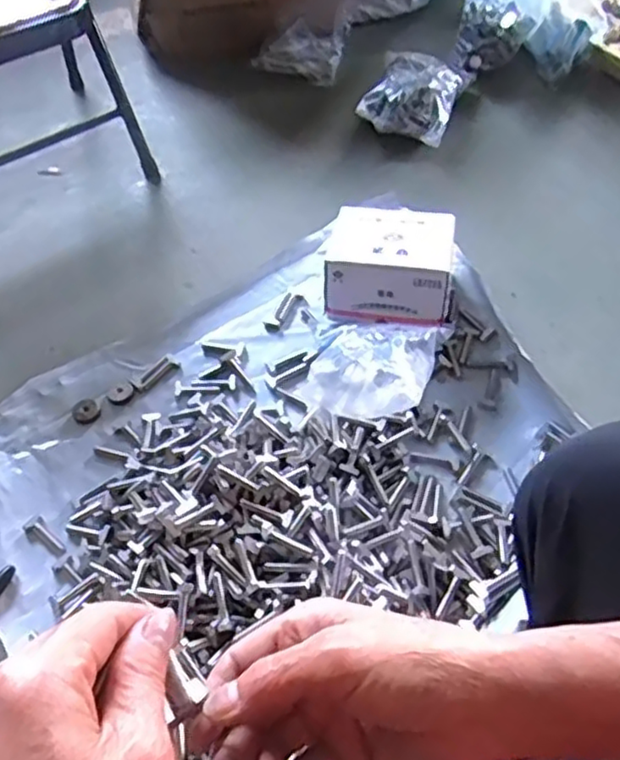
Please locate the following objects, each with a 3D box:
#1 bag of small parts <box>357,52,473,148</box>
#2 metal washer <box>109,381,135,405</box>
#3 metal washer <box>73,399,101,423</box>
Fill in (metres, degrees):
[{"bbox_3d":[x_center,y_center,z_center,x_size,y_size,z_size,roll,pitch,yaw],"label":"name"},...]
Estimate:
[{"bbox_3d":[0.164,-0.453,1.064,0.136,0.065,0.183,18,59,14],"label":"bag of small parts"},{"bbox_3d":[-0.225,0.015,0.811,0.027,0.005,0.030,39,66,24],"label":"metal washer"},{"bbox_3d":[-0.264,0.037,0.799,0.029,0.006,0.031,-40,63,-22],"label":"metal washer"}]

